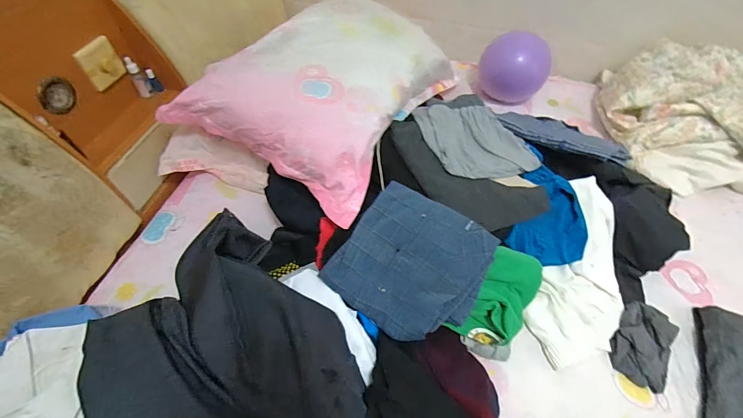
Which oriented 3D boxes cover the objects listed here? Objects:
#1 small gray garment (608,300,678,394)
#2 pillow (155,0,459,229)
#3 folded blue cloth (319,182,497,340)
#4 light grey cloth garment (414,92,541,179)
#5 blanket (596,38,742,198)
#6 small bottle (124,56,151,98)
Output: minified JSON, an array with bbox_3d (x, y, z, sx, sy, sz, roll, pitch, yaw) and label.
[{"bbox_3d":[0.511,0.249,0.664,0.095,0.032,0.154,30,58,19],"label":"small gray garment"},{"bbox_3d":[-0.090,-0.304,0.812,0.431,0.139,0.554,26,57,17],"label":"pillow"},{"bbox_3d":[0.072,0.099,0.633,0.242,0.028,0.241,37,87,13],"label":"folded blue cloth"},{"bbox_3d":[0.218,-0.175,0.789,0.225,0.050,0.261,-18,56,-14],"label":"light grey cloth garment"},{"bbox_3d":[1.007,-0.233,0.925,0.661,0.203,0.401,13,54,9],"label":"blanket"},{"bbox_3d":[-0.571,-0.321,0.859,0.029,0.104,0.027,-31,60,-21],"label":"small bottle"}]

